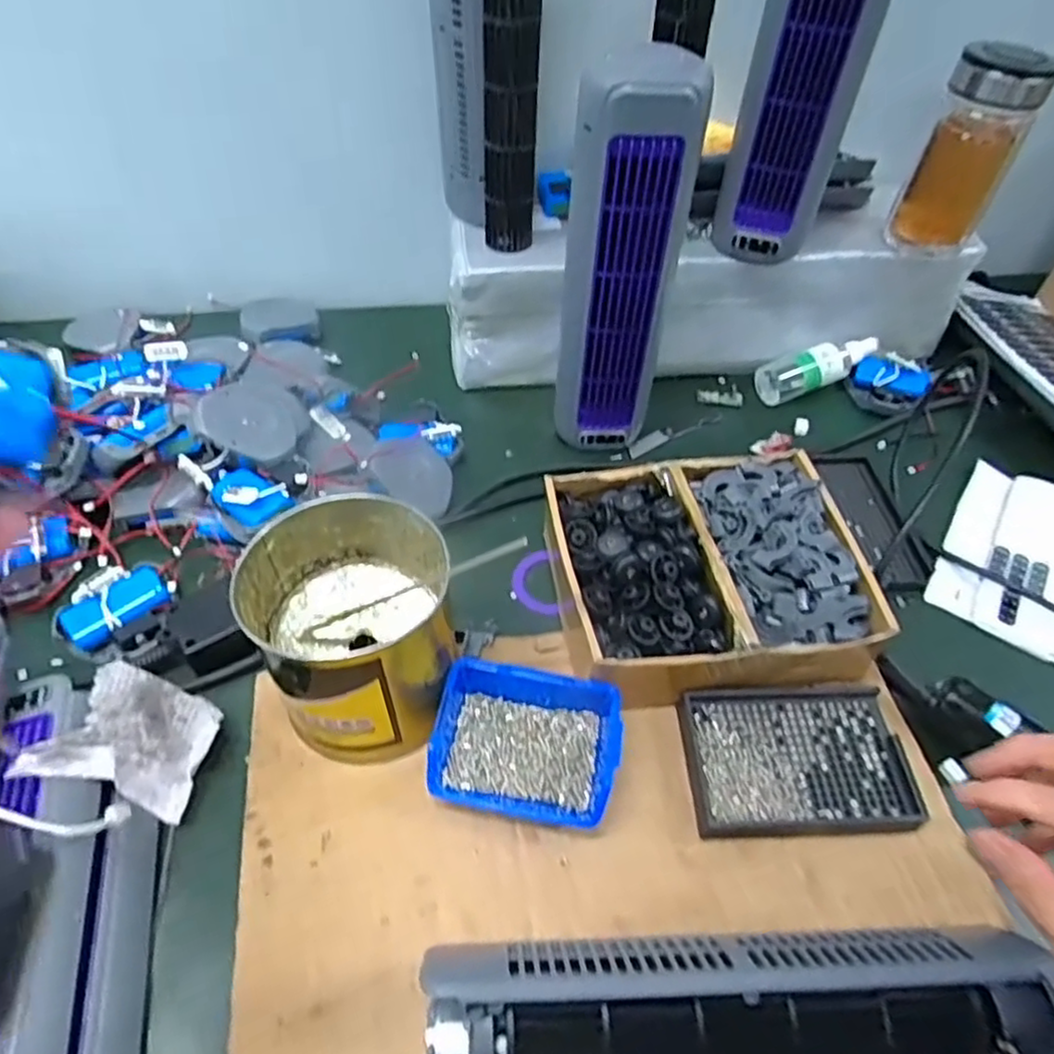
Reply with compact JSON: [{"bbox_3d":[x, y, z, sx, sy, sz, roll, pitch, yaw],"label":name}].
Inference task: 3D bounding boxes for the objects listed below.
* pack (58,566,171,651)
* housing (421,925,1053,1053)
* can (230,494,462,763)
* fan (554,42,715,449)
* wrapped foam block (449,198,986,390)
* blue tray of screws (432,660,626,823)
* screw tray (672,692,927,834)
[{"bbox_3d":[-0.292,0.058,0.499,0.069,0.014,0.038,-36,60,-28],"label":"pack"},{"bbox_3d":[0.101,0.240,0.332,0.296,0.073,0.079,-1,50,0],"label":"housing"},{"bbox_3d":[-0.109,0.063,0.440,0.119,0.102,0.132,1,50,-2],"label":"can"},{"bbox_3d":[0.069,-0.186,0.535,0.083,0.287,0.052,-9,51,-10],"label":"fan"},{"bbox_3d":[0.176,-0.237,0.707,0.515,0.125,0.170,-9,51,-11],"label":"wrapped foam block"},{"bbox_3d":[-0.001,0.136,0.440,0.111,0.048,0.084,9,50,4],"label":"blue tray of screws"},{"bbox_3d":[0.173,0.150,0.456,0.135,0.027,0.094,0,50,-3],"label":"screw tray"}]

